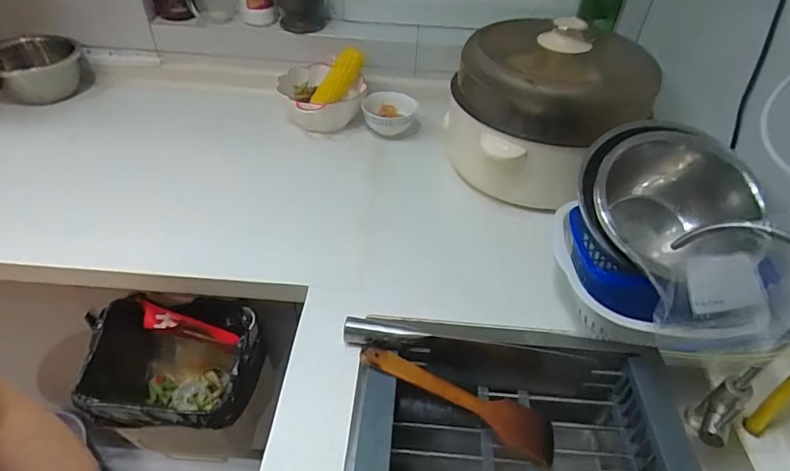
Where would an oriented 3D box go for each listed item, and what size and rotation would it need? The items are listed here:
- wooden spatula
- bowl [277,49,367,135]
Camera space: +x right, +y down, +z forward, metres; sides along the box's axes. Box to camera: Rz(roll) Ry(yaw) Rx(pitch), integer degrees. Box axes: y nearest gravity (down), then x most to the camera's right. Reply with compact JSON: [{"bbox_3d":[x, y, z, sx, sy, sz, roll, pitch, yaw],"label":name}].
[{"bbox_3d":[0.083,0.211,0.582,0.271,0.025,0.055,27,44,-5],"label":"wooden spatula"},{"bbox_3d":[-0.148,-0.299,0.945,0.164,0.123,0.157,2,43,-2],"label":"bowl"}]

